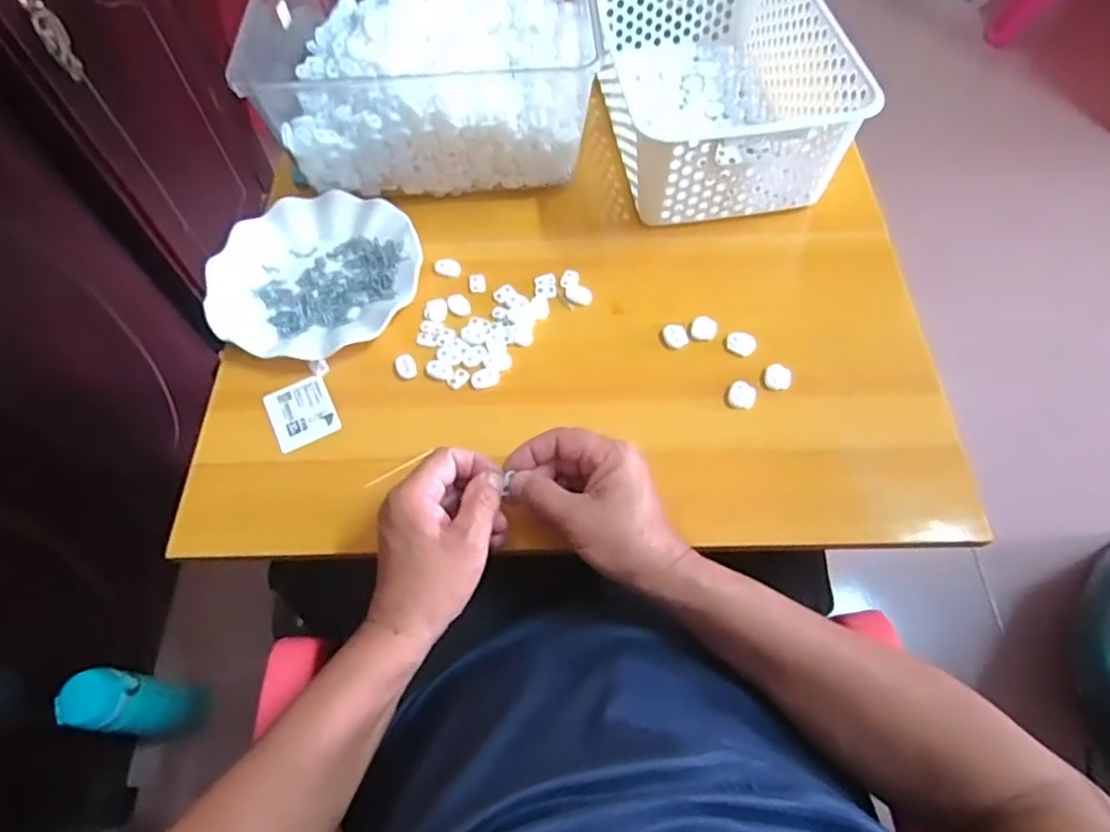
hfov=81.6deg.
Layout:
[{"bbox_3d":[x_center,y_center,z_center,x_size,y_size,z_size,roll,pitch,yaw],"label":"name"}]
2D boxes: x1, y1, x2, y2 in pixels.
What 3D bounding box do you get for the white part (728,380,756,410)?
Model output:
[{"bbox_3d":[0.152,-0.018,0.519,0.022,0.009,0.022,17,63,10],"label":"white part"}]

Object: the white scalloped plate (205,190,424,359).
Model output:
[{"bbox_3d":[-0.214,-0.130,0.582,0.181,0.025,0.173,0,61,1],"label":"white scalloped plate"}]

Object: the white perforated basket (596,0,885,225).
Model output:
[{"bbox_3d":[0.155,-0.334,0.629,0.189,0.109,0.298,-6,61,-3],"label":"white perforated basket"}]

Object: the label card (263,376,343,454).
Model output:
[{"bbox_3d":[-0.207,-0.003,0.527,0.050,0.004,0.064,-26,64,-13],"label":"label card"}]

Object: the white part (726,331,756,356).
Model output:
[{"bbox_3d":[0.158,-0.062,0.542,0.025,0.009,0.019,28,65,15],"label":"white part"}]

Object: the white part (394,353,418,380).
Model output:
[{"bbox_3d":[-0.125,-0.041,0.540,0.017,0.009,0.022,-18,62,-9],"label":"white part"}]

